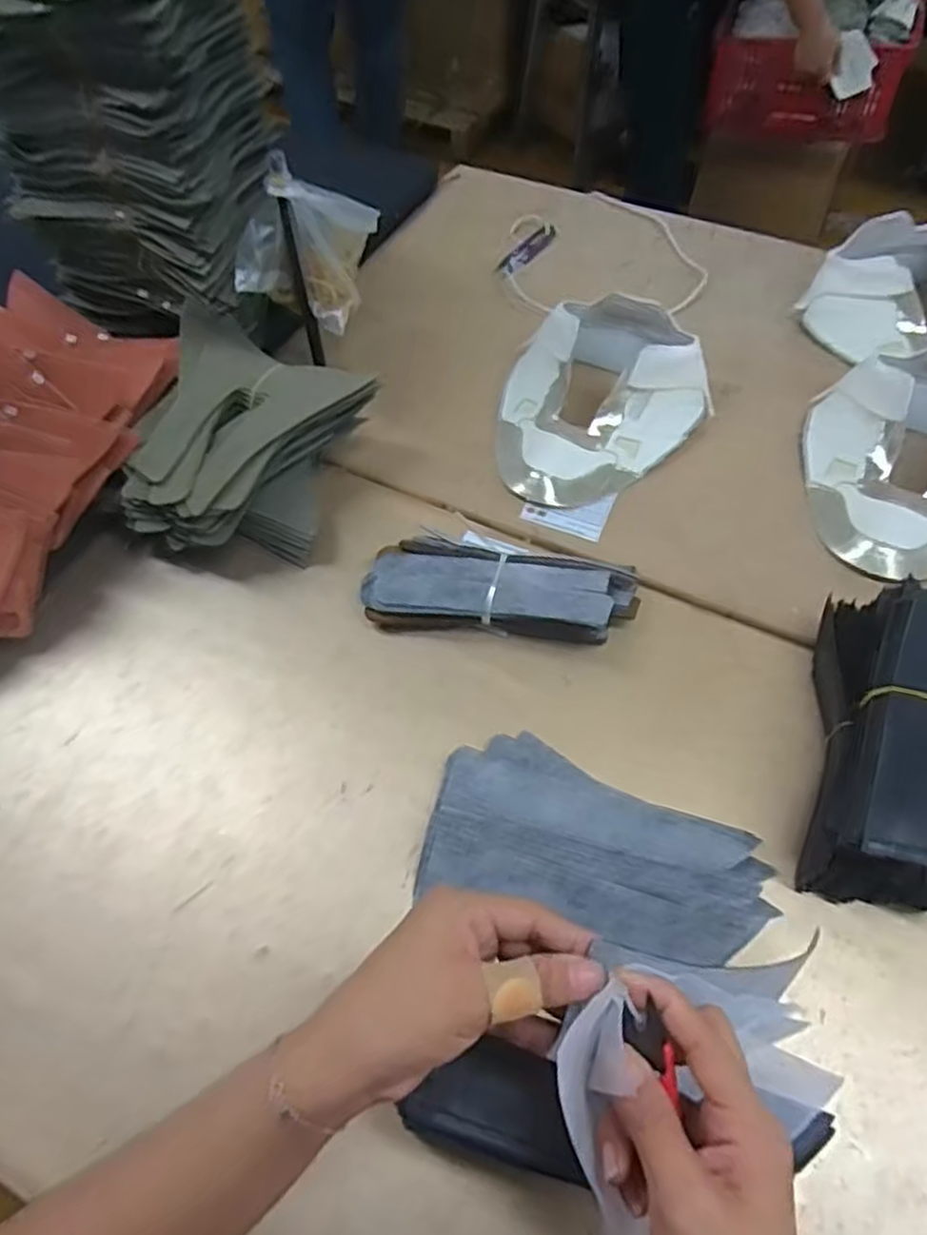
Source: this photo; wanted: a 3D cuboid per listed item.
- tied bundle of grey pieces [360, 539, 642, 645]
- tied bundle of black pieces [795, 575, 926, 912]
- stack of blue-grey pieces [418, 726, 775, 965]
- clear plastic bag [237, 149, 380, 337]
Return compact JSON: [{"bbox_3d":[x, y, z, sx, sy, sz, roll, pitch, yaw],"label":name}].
[{"bbox_3d":[0.029,-0.019,0.580,0.209,0.043,0.070,6,58,6],"label":"tied bundle of grey pieces"},{"bbox_3d":[0.287,0.079,0.482,0.097,0.092,0.196,13,59,10],"label":"tied bundle of black pieces"},{"bbox_3d":[0.088,0.144,0.485,0.214,0.029,0.118,10,58,8],"label":"stack of blue-grey pieces"},{"bbox_3d":[-0.130,-0.319,0.614,0.089,0.109,0.119,8,58,5],"label":"clear plastic bag"}]

